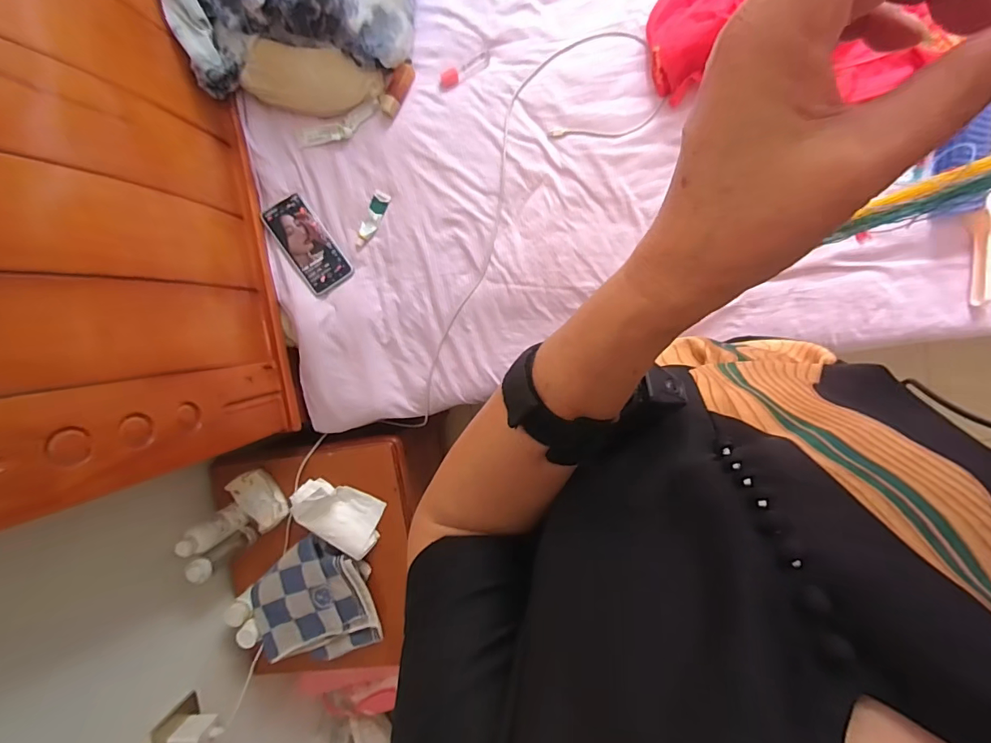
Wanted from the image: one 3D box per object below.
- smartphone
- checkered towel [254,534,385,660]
[{"bbox_3d":[-0.314,-0.212,0.757,0.074,0.010,0.163,-35,92,-5],"label":"smartphone"},{"bbox_3d":[-0.328,0.415,0.808,0.195,0.045,0.219,-16,94,8],"label":"checkered towel"}]

